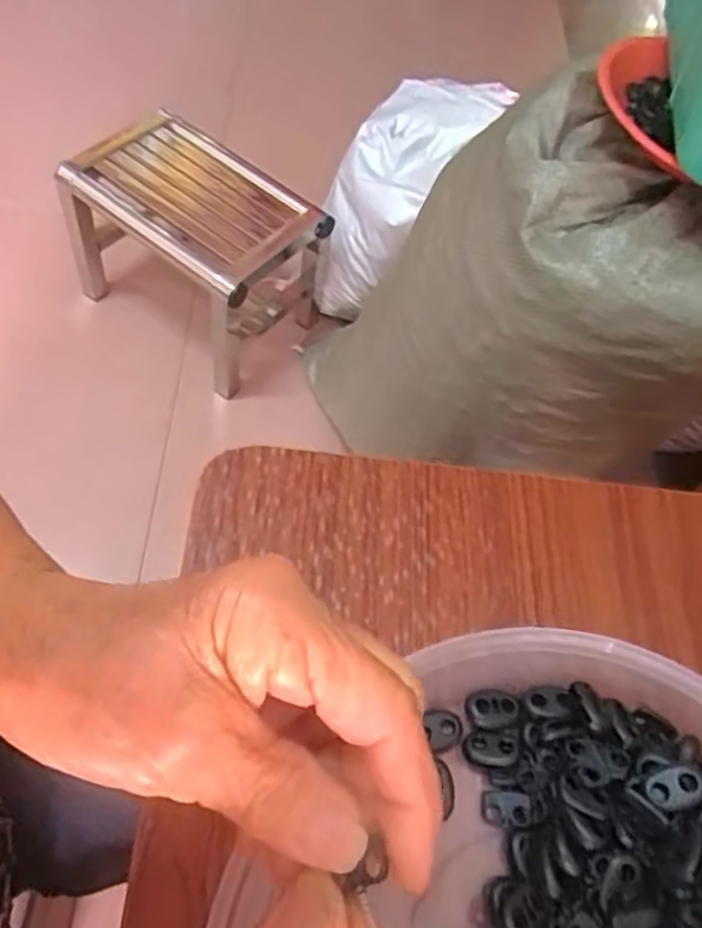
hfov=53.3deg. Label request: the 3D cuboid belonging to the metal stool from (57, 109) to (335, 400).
[{"bbox_3d":[-0.205,-0.292,0.960,0.288,0.209,0.209,36,61,12],"label":"metal stool"}]

